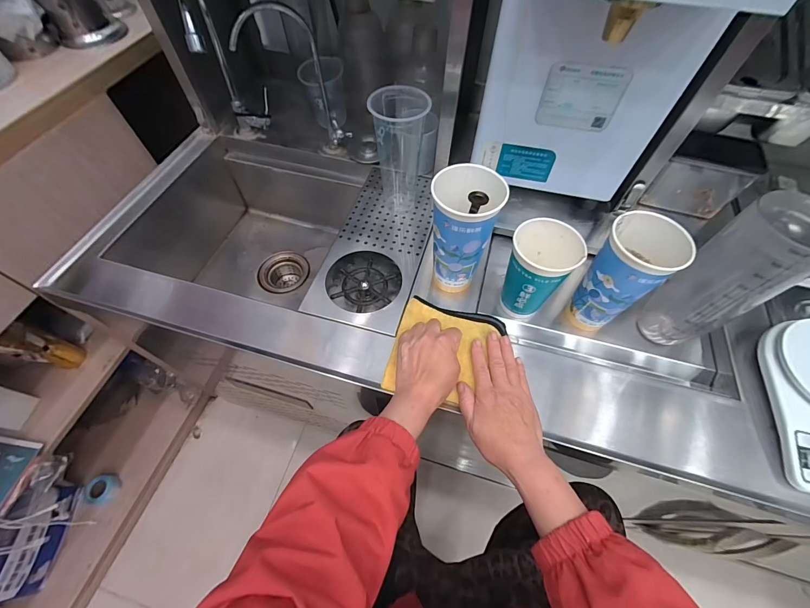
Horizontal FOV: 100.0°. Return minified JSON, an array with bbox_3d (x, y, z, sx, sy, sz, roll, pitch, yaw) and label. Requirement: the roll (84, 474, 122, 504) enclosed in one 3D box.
[{"bbox_3d":[-0.878,0.535,0.987,0.077,0.050,0.073,0,59,-1],"label":"roll"}]

